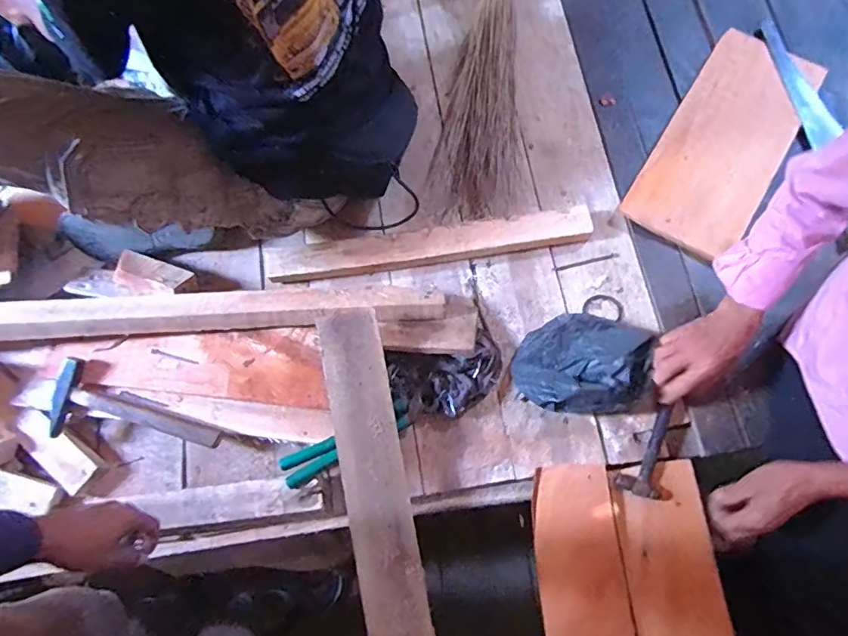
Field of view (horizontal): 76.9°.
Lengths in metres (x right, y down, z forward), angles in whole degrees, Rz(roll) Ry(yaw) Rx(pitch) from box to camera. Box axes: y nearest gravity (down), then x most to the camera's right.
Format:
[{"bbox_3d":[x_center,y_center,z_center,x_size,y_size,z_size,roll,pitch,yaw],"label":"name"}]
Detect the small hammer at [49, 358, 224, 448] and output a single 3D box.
[{"bbox_3d":[-0.447,0.158,0.831,0.264,0.058,0.116,20,76,-9],"label":"small hammer"}]

